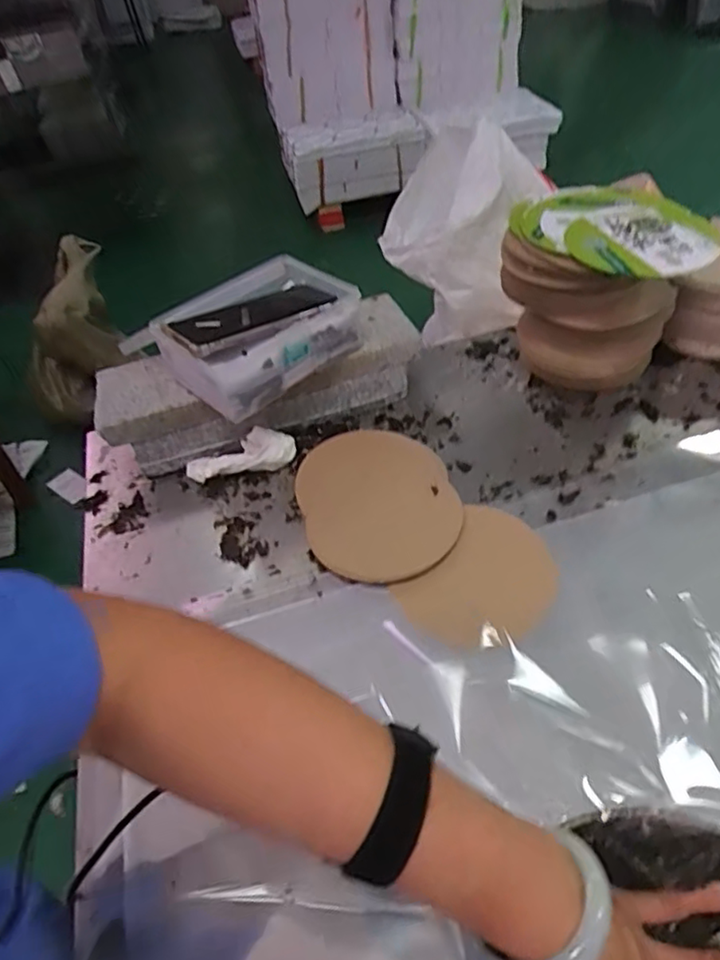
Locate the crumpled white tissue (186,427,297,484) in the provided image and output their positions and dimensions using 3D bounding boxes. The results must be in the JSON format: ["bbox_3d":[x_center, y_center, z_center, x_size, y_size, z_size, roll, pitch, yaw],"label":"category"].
[{"bbox_3d":[-0.123,-0.023,0.657,0.112,0.034,0.042,-18,46,-9],"label":"crumpled white tissue"}]

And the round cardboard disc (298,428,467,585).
[{"bbox_3d":[0.016,0.018,0.615,0.142,0.008,0.192,-19,47,-1],"label":"round cardboard disc"}]

